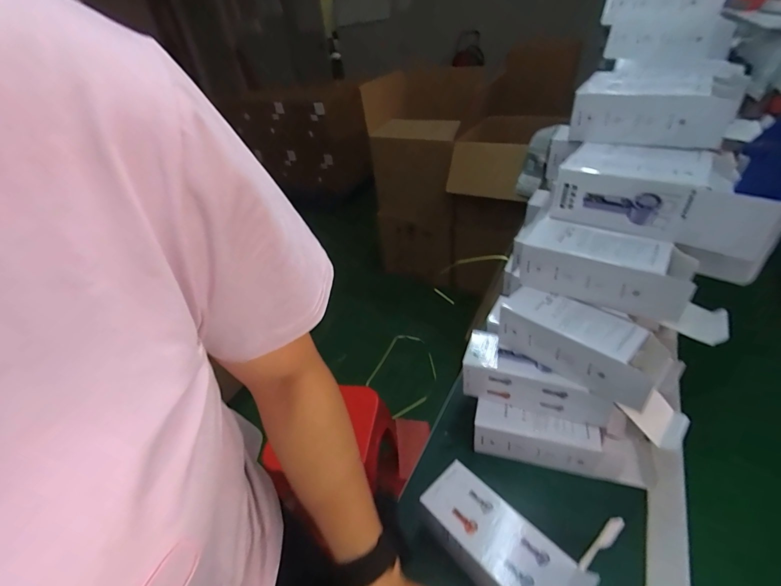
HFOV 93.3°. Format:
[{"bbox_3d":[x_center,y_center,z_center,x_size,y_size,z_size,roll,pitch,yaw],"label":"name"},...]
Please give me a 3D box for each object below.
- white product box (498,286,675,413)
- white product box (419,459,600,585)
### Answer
[{"bbox_3d":[0.242,0.061,0.486,0.078,0.073,0.200,-34,44,-31],"label":"white product box"},{"bbox_3d":[0.123,0.294,0.422,0.077,0.063,0.185,-32,44,-30],"label":"white product box"}]

